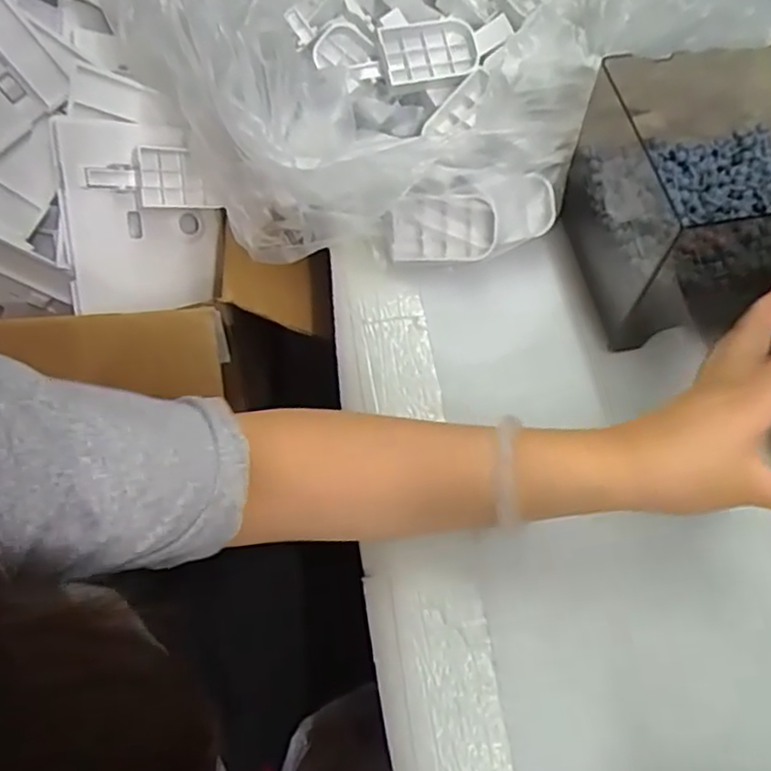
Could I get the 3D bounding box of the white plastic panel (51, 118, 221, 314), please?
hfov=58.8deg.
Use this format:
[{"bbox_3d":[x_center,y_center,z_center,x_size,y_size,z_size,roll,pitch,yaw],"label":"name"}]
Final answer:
[{"bbox_3d":[-0.191,-0.133,0.551,0.123,0.143,0.023,-12,18,-41],"label":"white plastic panel"}]

